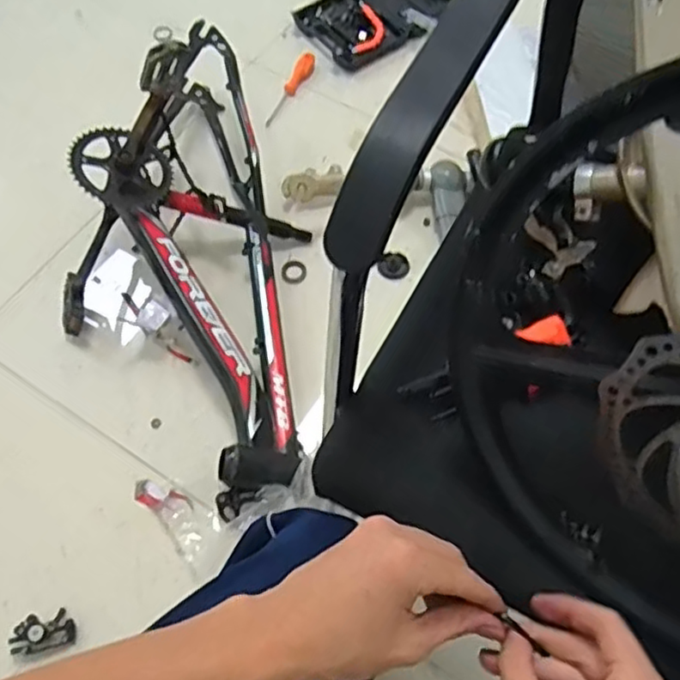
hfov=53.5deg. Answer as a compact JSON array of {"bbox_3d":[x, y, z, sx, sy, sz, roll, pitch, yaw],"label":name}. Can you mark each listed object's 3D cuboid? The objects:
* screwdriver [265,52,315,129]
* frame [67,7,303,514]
[{"bbox_3d":[-0.102,-0.525,1.410,0.033,0.033,0.206,17,63,9],"label":"screwdriver"},{"bbox_3d":[-0.291,-0.170,1.112,0.388,0.227,0.882,-14,63,-7],"label":"frame"}]

